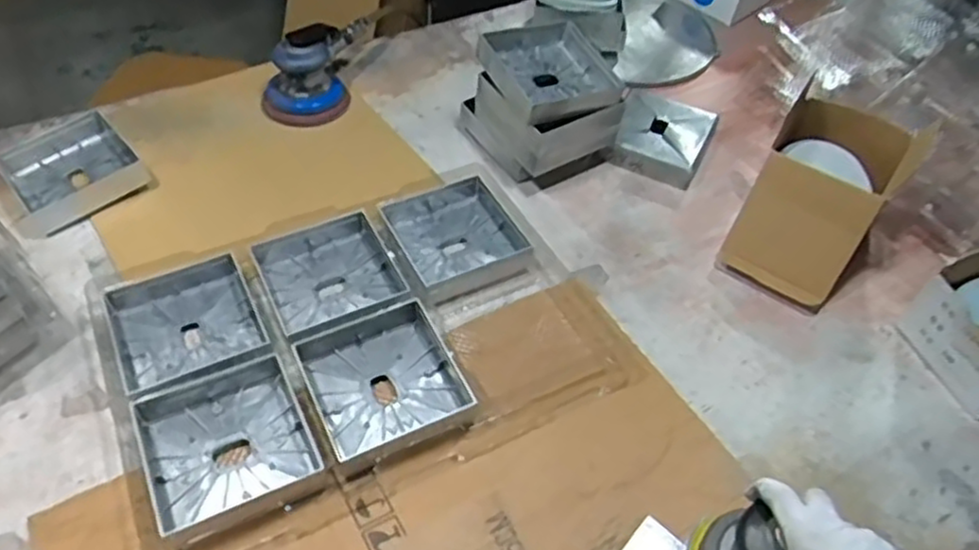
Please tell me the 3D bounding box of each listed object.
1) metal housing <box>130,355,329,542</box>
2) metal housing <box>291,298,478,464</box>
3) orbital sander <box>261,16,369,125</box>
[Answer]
[{"bbox_3d":[-0.236,0.149,0.646,0.135,0.034,0.144,-21,53,-21],"label":"metal housing"},{"bbox_3d":[-0.102,0.098,0.692,0.138,0.051,0.139,-20,54,-21],"label":"metal housing"},{"bbox_3d":[-0.250,-0.309,1.030,0.114,0.103,0.178,5,45,5],"label":"orbital sander"}]

